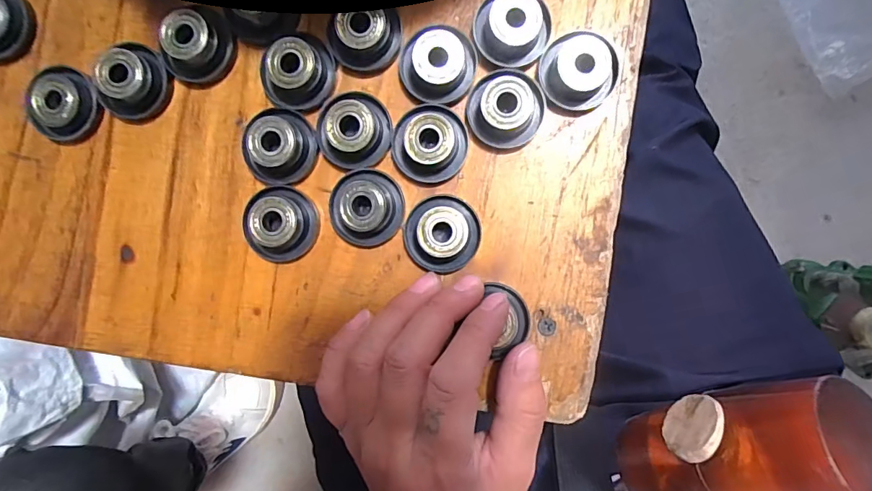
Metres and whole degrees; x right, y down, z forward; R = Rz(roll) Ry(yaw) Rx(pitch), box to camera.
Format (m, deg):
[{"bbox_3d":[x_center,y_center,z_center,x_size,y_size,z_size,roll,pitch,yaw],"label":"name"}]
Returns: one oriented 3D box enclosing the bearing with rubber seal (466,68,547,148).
[{"bbox_3d":[0.031,-0.059,0.189,0.032,0.011,0.032,0,96,0],"label":"bearing with rubber seal"}]

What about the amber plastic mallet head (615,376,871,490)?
[{"bbox_3d":[0.128,0.094,0.187,0.053,0.045,0.104,45,138,-5],"label":"amber plastic mallet head"}]

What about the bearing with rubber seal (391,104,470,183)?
[{"bbox_3d":[-0.002,-0.043,0.190,0.031,0.014,0.032,0,96,0],"label":"bearing with rubber seal"}]

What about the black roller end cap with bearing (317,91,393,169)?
[{"bbox_3d":[-0.034,-0.049,0.191,0.028,0.015,0.032,1,96,0],"label":"black roller end cap with bearing"}]

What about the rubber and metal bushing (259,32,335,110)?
[{"bbox_3d":[-0.059,-0.075,0.192,0.028,0.014,0.032,29,95,-4],"label":"rubber and metal bushing"}]

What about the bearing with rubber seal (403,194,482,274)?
[{"bbox_3d":[0.003,-0.004,0.190,0.033,0.016,0.032,0,96,0],"label":"bearing with rubber seal"}]

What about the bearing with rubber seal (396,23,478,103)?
[{"bbox_3d":[0.000,-0.077,0.190,0.032,0.013,0.028,8,96,-1],"label":"bearing with rubber seal"}]

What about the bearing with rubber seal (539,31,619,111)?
[{"bbox_3d":[0.059,-0.073,0.186,0.029,0.015,0.030,0,96,0],"label":"bearing with rubber seal"}]

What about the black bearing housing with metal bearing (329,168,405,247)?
[{"bbox_3d":[-0.030,-0.016,0.191,0.031,0.013,0.032,0,96,0],"label":"black bearing housing with metal bearing"}]

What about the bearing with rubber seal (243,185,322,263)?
[{"bbox_3d":[-0.068,-0.009,0.193,0.030,0.015,0.033,-1,96,0],"label":"bearing with rubber seal"}]

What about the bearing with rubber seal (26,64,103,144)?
[{"bbox_3d":[-0.167,-0.062,0.200,0.029,0.009,0.031,0,96,0],"label":"bearing with rubber seal"}]

